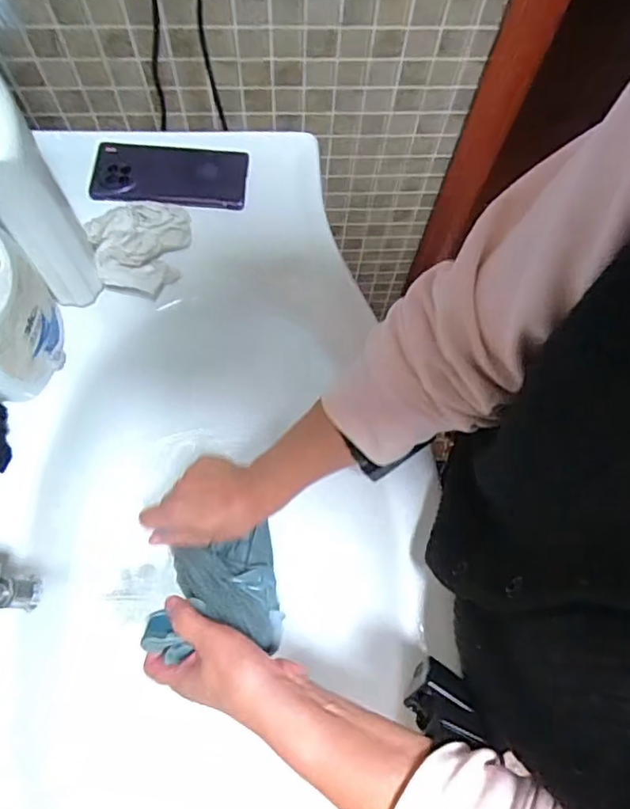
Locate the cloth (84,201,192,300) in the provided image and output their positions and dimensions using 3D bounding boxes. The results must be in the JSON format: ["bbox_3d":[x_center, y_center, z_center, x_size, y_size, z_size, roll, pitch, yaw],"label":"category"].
[{"bbox_3d":[-0.179,-0.157,0.553,0.084,0.043,0.090,19,72,4],"label":"cloth"}]

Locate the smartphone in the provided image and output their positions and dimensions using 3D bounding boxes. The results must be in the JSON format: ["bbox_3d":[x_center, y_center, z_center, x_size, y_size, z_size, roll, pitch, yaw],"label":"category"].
[{"bbox_3d":[-0.159,-0.256,0.604,0.165,0.006,0.077,3,72,-2],"label":"smartphone"}]

